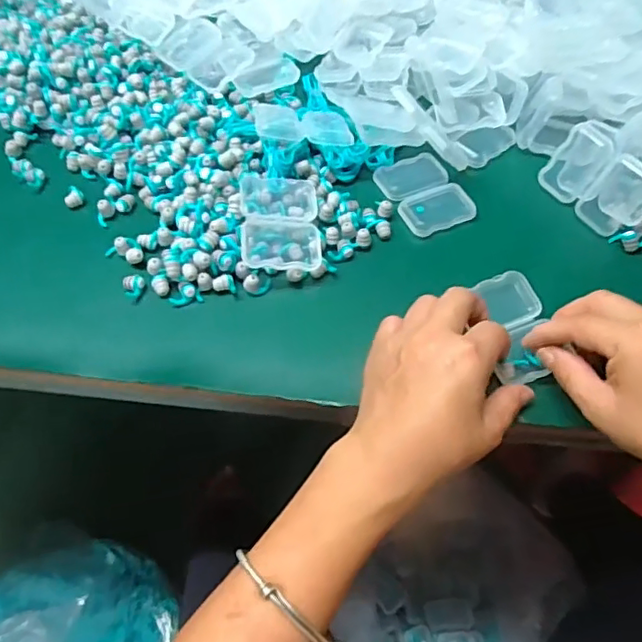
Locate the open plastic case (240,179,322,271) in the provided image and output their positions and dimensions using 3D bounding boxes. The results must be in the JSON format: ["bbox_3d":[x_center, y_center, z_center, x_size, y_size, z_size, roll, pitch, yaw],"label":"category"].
[{"bbox_3d":[-0.029,-0.072,0.408,0.054,0.020,0.073,-3,59,-3],"label":"open plastic case"}]

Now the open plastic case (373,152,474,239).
[{"bbox_3d":[0.082,-0.101,0.446,0.057,0.010,0.074,-21,62,-13],"label":"open plastic case"}]

